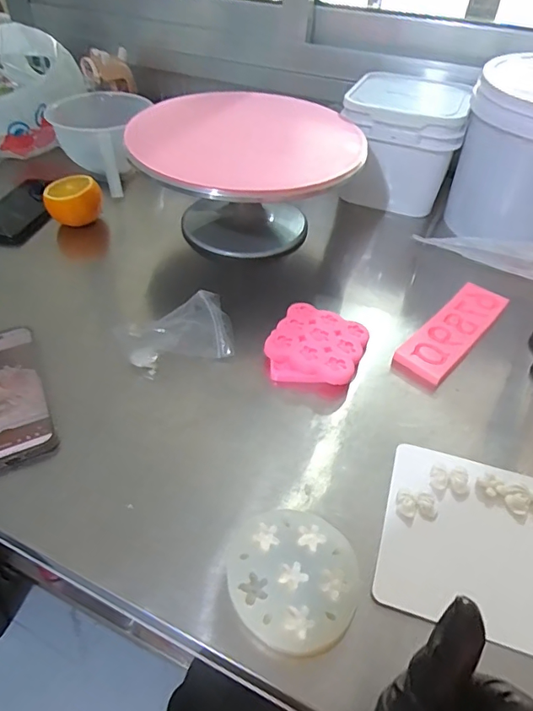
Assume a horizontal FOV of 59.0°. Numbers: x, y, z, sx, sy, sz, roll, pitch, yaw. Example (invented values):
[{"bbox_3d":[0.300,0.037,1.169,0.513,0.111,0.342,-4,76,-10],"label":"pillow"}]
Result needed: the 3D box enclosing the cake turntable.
[{"bbox_3d":[-0.028,-0.252,0.656,0.273,0.138,0.236,-1,46,-4],"label":"cake turntable"}]

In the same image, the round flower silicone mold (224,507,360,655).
[{"bbox_3d":[0.019,0.157,0.340,0.093,0.009,0.092,2,46,-2],"label":"round flower silicone mold"}]

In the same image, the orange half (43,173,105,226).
[{"bbox_3d":[-0.265,-0.213,0.651,0.075,0.056,0.059,-15,49,-17],"label":"orange half"}]

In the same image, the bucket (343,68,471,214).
[{"bbox_3d":[0.201,-0.321,0.716,0.165,0.143,0.160,14,47,11],"label":"bucket"}]

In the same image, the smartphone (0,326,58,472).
[{"bbox_3d":[-0.252,0.038,0.448,0.075,0.018,0.157,-19,52,-19],"label":"smartphone"}]

